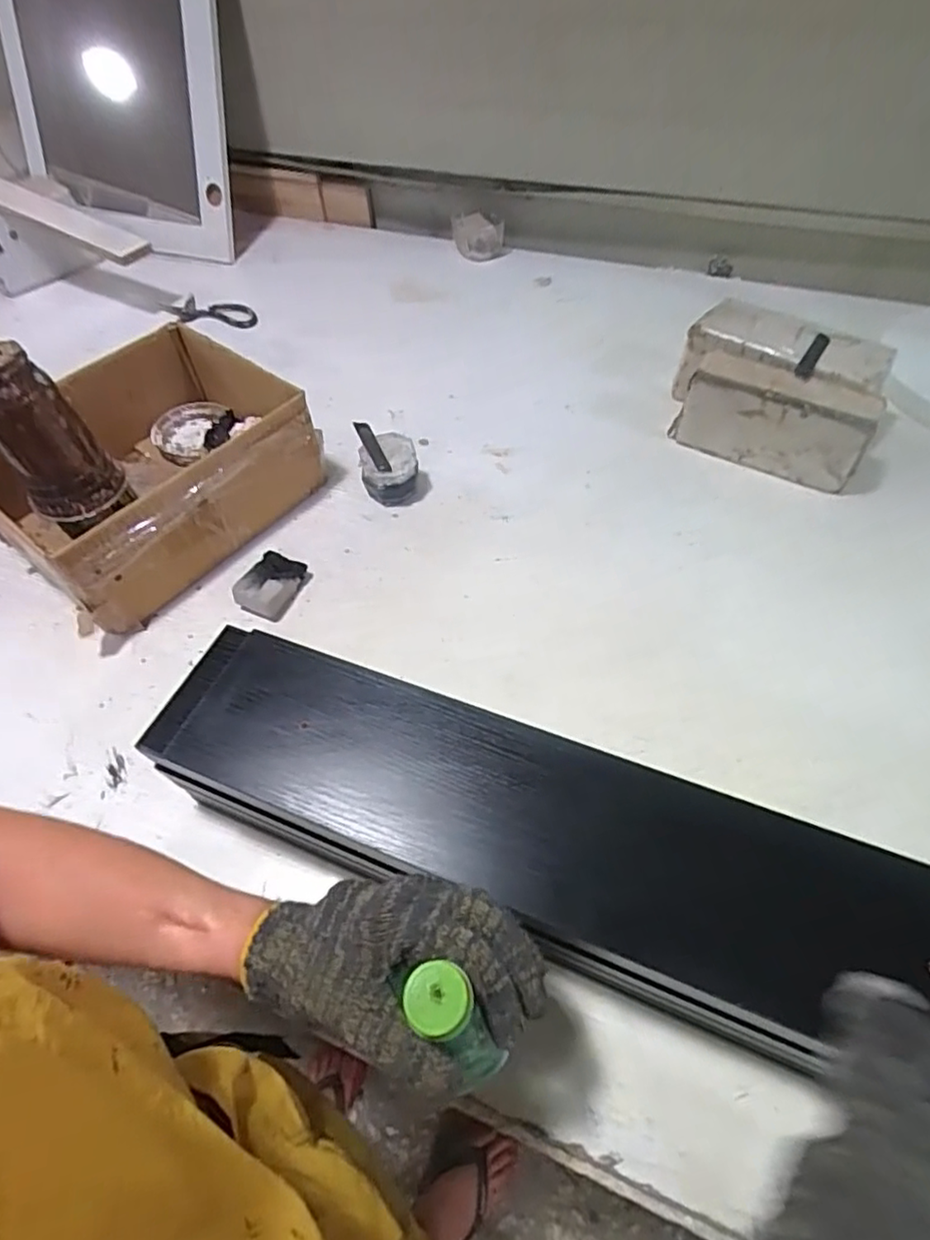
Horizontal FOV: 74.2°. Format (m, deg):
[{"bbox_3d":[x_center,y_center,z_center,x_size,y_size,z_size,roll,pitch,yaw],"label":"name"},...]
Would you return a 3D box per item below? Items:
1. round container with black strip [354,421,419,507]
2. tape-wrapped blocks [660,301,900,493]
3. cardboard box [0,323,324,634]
[{"bbox_3d":[-0.093,-0.194,0.746,0.066,0.063,0.104,-13,55,-6],"label":"round container with black strip"},{"bbox_3d":[0.379,-0.276,0.758,0.242,0.102,0.160,25,60,20],"label":"tape-wrapped blocks"},{"bbox_3d":[-0.362,-0.188,0.720,0.288,0.121,0.345,30,61,22],"label":"cardboard box"}]

